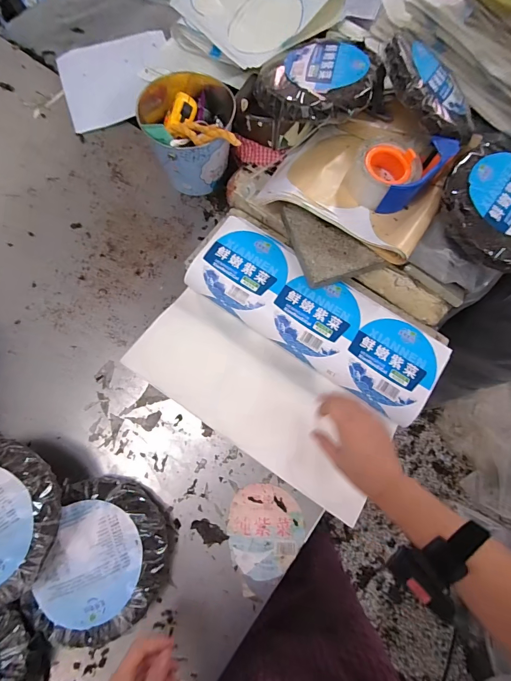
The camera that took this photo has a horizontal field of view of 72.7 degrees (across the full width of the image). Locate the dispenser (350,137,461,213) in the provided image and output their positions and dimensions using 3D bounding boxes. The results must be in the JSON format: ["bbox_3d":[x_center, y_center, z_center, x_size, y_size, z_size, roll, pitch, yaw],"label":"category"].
[{"bbox_3d":[0.228,-0.274,0.548,0.160,0.056,0.103,-36,80,-10],"label":"dispenser"}]

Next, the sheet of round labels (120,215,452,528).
[{"bbox_3d":[0.052,0.025,0.564,0.419,0.059,0.322,32,79,8],"label":"sheet of round labels"}]

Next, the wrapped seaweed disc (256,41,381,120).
[{"bbox_3d":[0.100,-0.431,0.564,0.182,0.039,0.175,0,76,-2],"label":"wrapped seaweed disc"}]

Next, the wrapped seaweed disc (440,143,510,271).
[{"bbox_3d":[0.380,-0.205,0.527,0.177,0.040,0.189,0,76,-2],"label":"wrapped seaweed disc"}]

